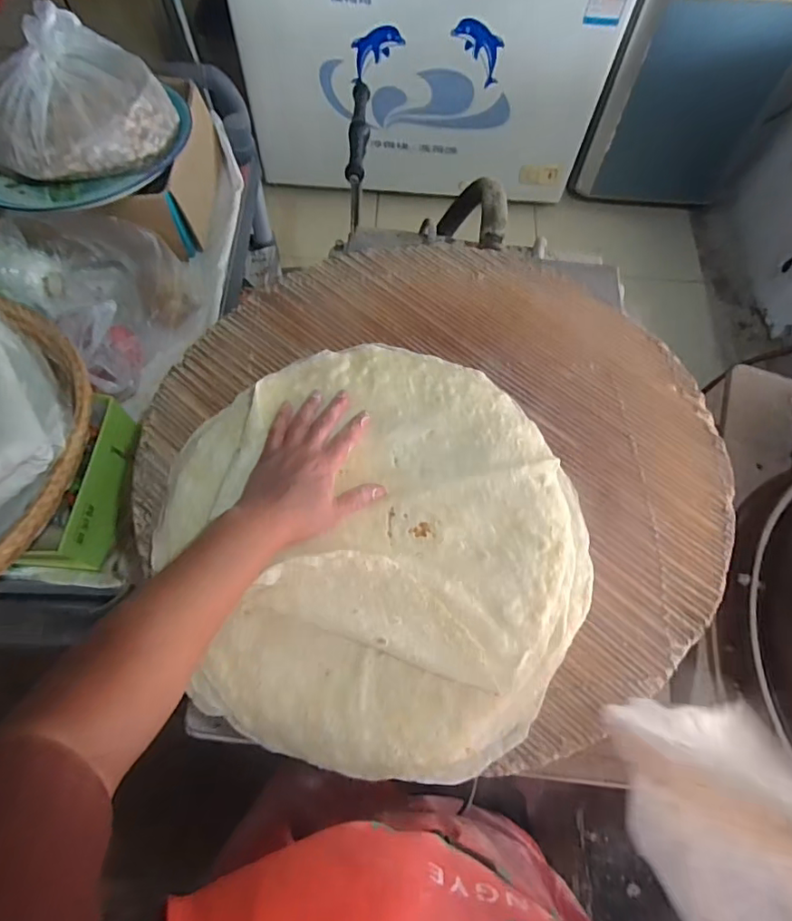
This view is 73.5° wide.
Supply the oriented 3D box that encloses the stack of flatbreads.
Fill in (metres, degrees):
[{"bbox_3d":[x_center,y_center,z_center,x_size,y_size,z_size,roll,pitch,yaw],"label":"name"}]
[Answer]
[{"bbox_3d":[-0.017,0.069,0.536,0.419,0.045,0.416,28,68,10],"label":"stack of flatbreads"}]

